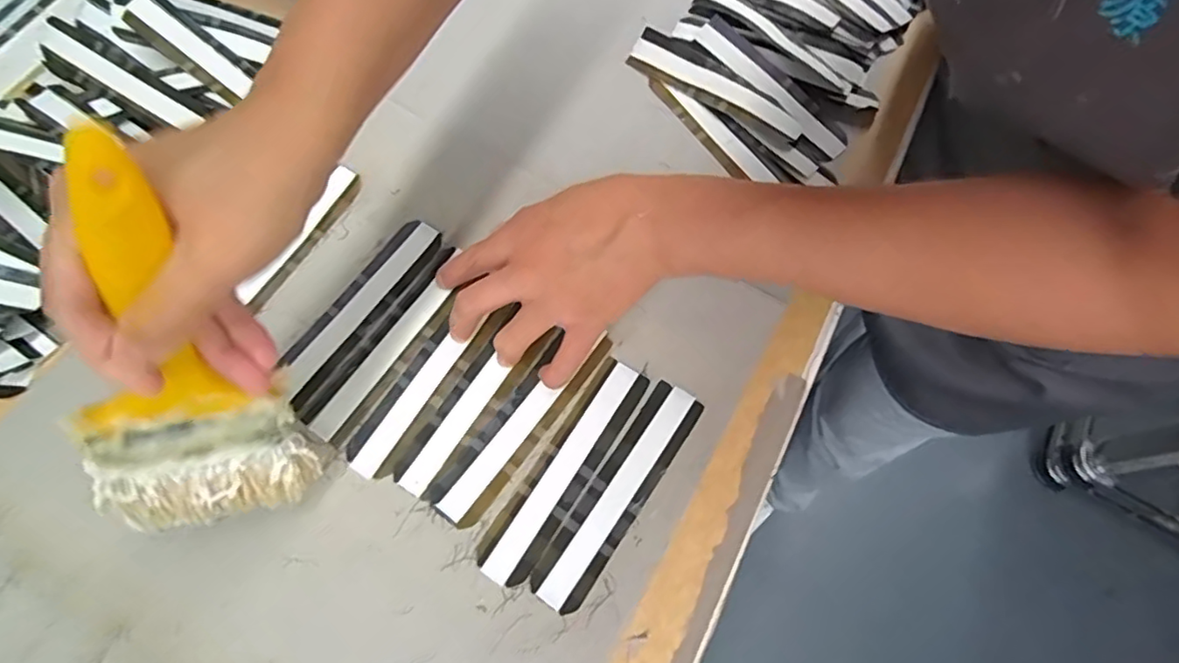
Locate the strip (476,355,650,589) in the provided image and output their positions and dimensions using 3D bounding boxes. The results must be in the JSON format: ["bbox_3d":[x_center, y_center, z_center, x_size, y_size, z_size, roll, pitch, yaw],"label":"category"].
[{"bbox_3d":[-0.014,0.078,0.353,0.029,0.004,0.141,32,71,9],"label":"strip"}]

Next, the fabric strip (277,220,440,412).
[{"bbox_3d":[-0.148,-0.017,0.391,0.032,0.004,0.138,33,72,9],"label":"fabric strip"}]

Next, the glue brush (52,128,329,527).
[{"bbox_3d":[-0.175,0.018,0.240,0.083,0.193,0.013,-16,47,-20],"label":"glue brush"}]

